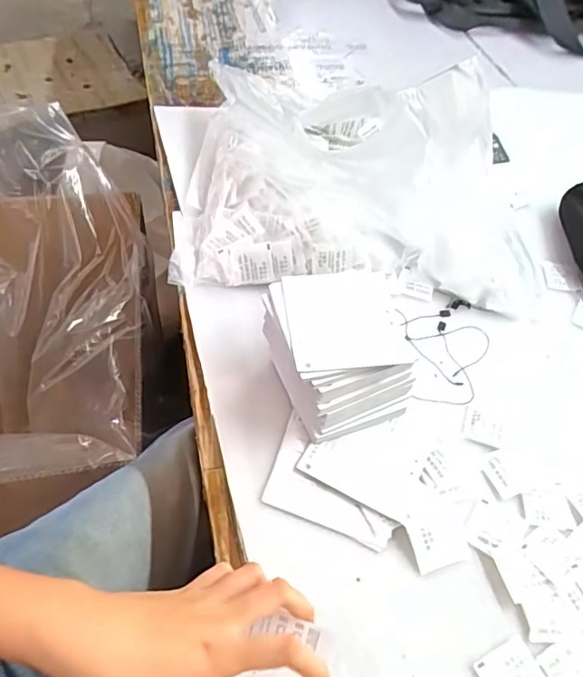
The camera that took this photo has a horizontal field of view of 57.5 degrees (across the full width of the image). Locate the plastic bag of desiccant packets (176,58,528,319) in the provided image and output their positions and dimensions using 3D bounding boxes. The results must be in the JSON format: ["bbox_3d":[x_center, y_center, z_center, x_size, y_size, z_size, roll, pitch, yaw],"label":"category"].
[{"bbox_3d":[0.075,-0.217,0.616,0.405,0.144,0.347,4,52,-2],"label":"plastic bag of desiccant packets"}]

